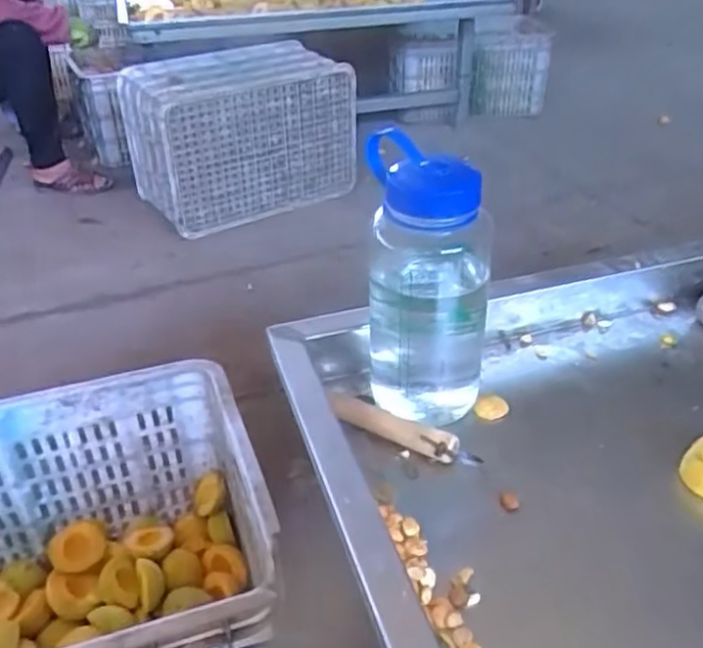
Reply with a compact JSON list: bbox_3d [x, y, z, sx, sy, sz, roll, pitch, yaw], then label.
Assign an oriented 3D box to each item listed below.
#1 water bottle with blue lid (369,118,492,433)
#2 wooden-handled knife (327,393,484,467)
[{"bbox_3d":[0.059,-0.026,0.535,0.096,0.213,0.077,2,35,4],"label":"water bottle with blue lid"},{"bbox_3d":[0.038,0.083,0.541,0.131,0.018,0.017,17,39,24],"label":"wooden-handled knife"}]

